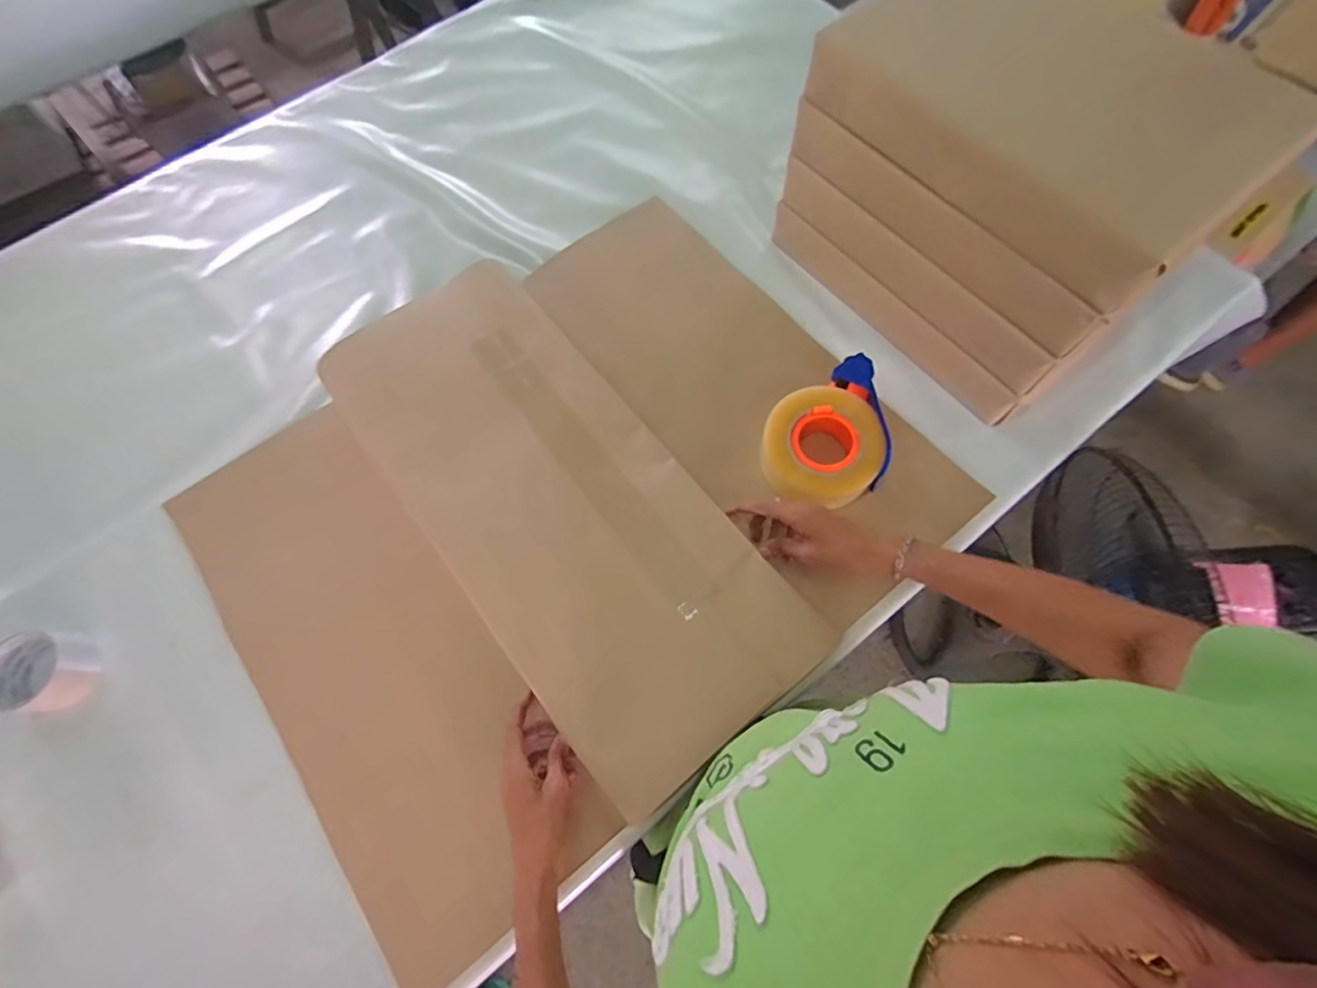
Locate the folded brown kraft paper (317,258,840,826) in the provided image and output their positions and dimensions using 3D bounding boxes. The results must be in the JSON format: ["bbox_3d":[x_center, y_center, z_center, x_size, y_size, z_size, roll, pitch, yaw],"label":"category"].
[{"bbox_3d":[-0.115,-0.004,0.581,0.251,0.030,0.591,-37,72,-13],"label":"folded brown kraft paper"}]

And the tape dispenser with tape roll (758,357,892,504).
[{"bbox_3d":[0.202,-0.066,0.635,0.168,0.047,0.141,-29,71,-8],"label":"tape dispenser with tape roll"}]

